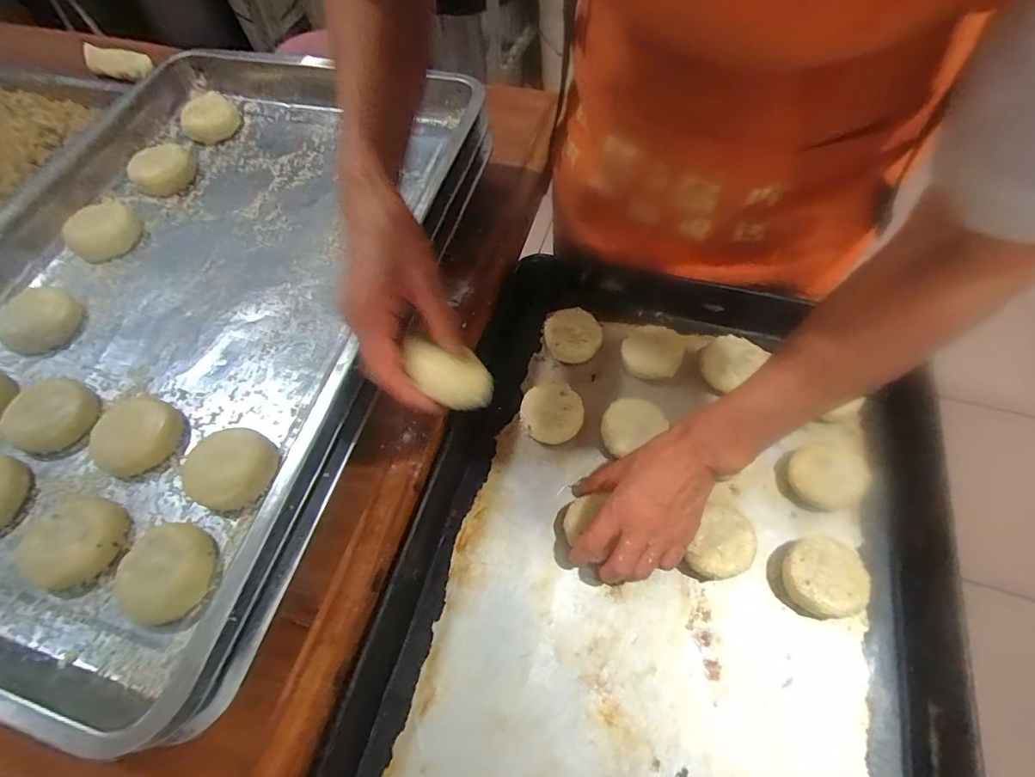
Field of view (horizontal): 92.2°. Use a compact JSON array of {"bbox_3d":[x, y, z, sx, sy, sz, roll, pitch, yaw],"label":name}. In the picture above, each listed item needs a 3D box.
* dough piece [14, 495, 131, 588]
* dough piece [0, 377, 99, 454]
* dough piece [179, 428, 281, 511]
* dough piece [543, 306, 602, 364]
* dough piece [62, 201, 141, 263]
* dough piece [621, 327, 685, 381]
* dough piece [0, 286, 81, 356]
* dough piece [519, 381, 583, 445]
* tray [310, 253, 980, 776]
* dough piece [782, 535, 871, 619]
[{"bbox_3d":[-0.309,0.103,0.339,0.070,0.017,0.059,13,62,10],"label":"dough piece"},{"bbox_3d":[-0.376,0.018,0.393,0.071,0.023,0.060,19,64,13],"label":"dough piece"},{"bbox_3d":[-0.207,0.056,0.358,0.057,0.017,0.061,-1,61,2],"label":"dough piece"},{"bbox_3d":[0.058,-0.055,0.523,0.057,0.024,0.063,-12,61,-4],"label":"dough piece"},{"bbox_3d":[-0.422,-0.161,0.504,0.073,0.024,0.065,38,69,21],"label":"dough piece"},{"bbox_3d":[0.138,-0.036,0.512,0.059,0.018,0.051,8,62,7],"label":"dough piece"},{"bbox_3d":[-0.432,-0.061,0.449,0.080,0.018,0.063,28,66,17],"label":"dough piece"},{"bbox_3d":[0.032,0.025,0.482,0.057,0.024,0.059,-1,61,2],"label":"dough piece"},{"bbox_3d":[0.112,0.156,0.396,0.411,0.051,0.634,13,62,10],"label":"tray"},{"bbox_3d":[0.246,0.151,0.402,0.061,0.028,0.057,-1,61,2],"label":"dough piece"}]

